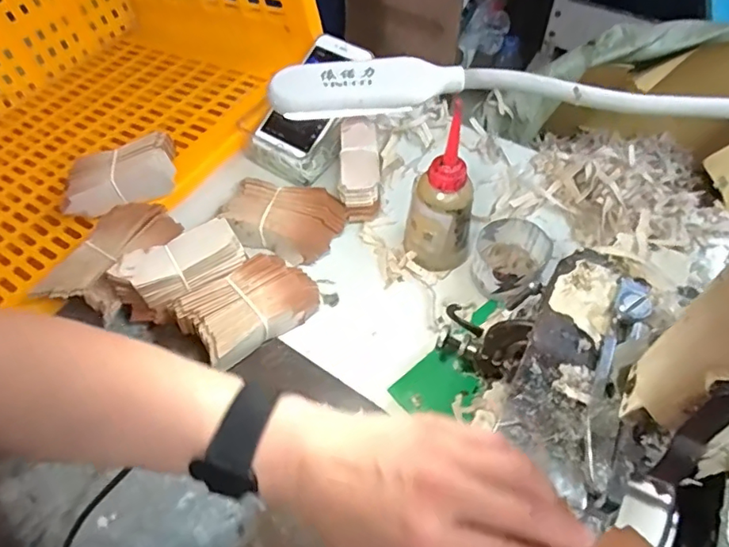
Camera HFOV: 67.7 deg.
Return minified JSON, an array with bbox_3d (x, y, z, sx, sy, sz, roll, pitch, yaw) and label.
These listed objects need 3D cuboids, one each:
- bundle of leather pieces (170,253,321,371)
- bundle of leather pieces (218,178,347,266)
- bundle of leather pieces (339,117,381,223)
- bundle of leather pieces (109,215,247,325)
[{"bbox_3d":[-0.107,0.031,0.508,0.118,0.048,0.082,-41,64,-20],"label":"bundle of leather pieces"},{"bbox_3d":[-0.083,-0.054,0.569,0.117,0.049,0.074,9,58,9],"label":"bundle of leather pieces"},{"bbox_3d":[-0.005,-0.113,0.595,0.043,0.062,0.113,-3,57,2],"label":"bundle of leather pieces"},{"bbox_3d":[-0.170,-0.007,0.496,0.113,0.044,0.047,-32,61,-18],"label":"bundle of leather pieces"}]

